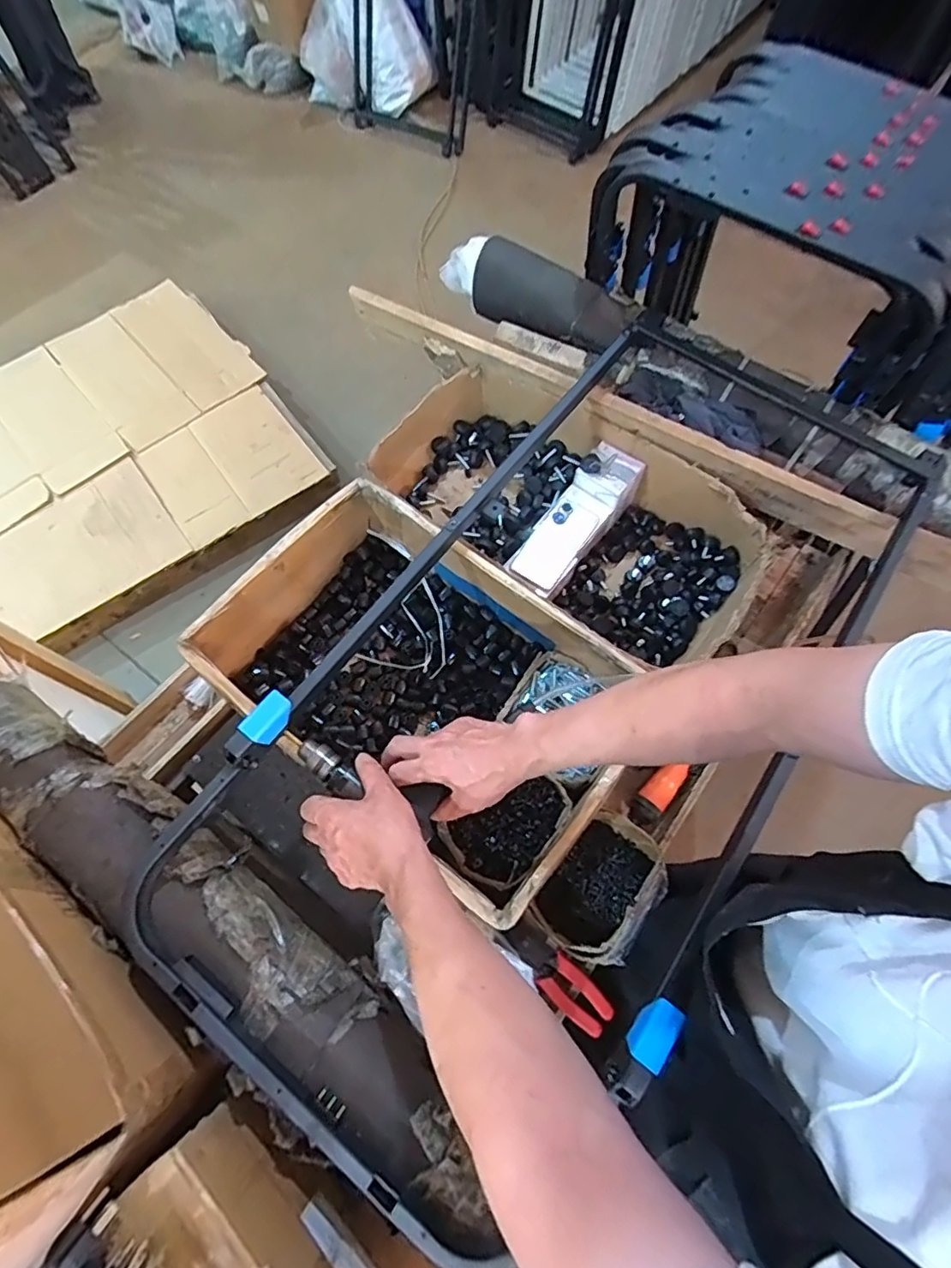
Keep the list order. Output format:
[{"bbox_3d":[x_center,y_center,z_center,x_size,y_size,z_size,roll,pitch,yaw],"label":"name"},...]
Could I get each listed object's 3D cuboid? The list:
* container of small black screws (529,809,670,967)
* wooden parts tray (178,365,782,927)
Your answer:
[{"bbox_3d":[0.168,0.332,0.739,0.136,0.066,0.170,38,72,14],"label":"container of small black screws"},{"bbox_3d":[0.029,-0.065,0.849,0.582,0.180,0.683,35,71,13],"label":"wooden parts tray"}]

